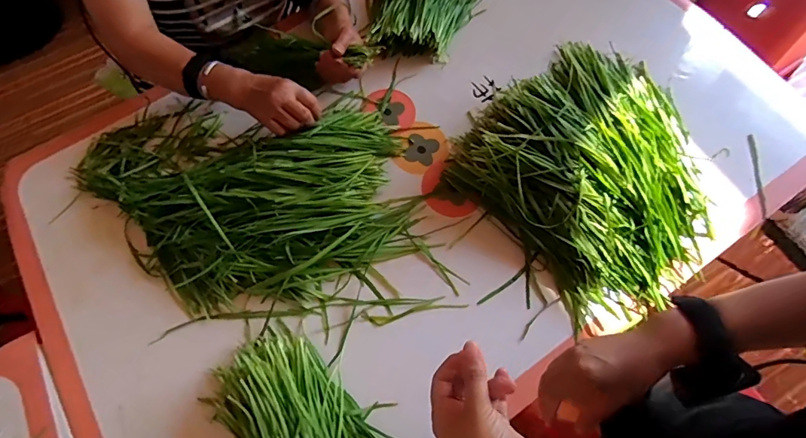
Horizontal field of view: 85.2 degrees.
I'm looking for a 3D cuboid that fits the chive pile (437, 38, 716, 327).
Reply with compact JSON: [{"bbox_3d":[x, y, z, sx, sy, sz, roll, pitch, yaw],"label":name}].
[{"bbox_3d":[0.301,-0.080,0.640,0.371,0.109,0.354,-34,71,-12],"label":"chive pile"}]

